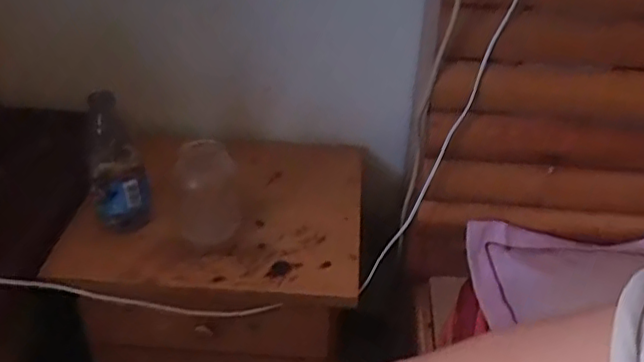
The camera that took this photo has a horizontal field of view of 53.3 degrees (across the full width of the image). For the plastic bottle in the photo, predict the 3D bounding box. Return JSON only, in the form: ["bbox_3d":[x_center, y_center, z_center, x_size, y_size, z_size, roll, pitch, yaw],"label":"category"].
[{"bbox_3d":[-0.261,-0.022,0.814,0.063,0.190,0.057,-13,37,-20],"label":"plastic bottle"}]

